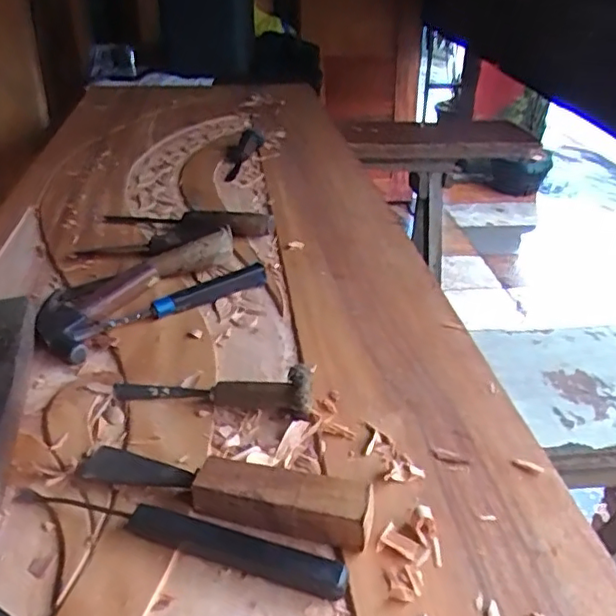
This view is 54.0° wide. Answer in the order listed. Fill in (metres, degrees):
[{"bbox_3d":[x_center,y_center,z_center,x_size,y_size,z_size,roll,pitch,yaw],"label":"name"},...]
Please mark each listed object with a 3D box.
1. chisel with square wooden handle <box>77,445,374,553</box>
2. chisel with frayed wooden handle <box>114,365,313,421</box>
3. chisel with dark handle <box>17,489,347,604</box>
[{"bbox_3d":[-0.064,0.130,0.442,0.221,0.035,0.033,10,33,12],"label":"chisel with square wooden handle"},{"bbox_3d":[-0.085,0.070,0.540,0.177,0.043,0.028,6,32,6],"label":"chisel with frayed wooden handle"},{"bbox_3d":[-0.094,0.157,0.424,0.248,0.016,0.018,11,33,14],"label":"chisel with dark handle"}]

